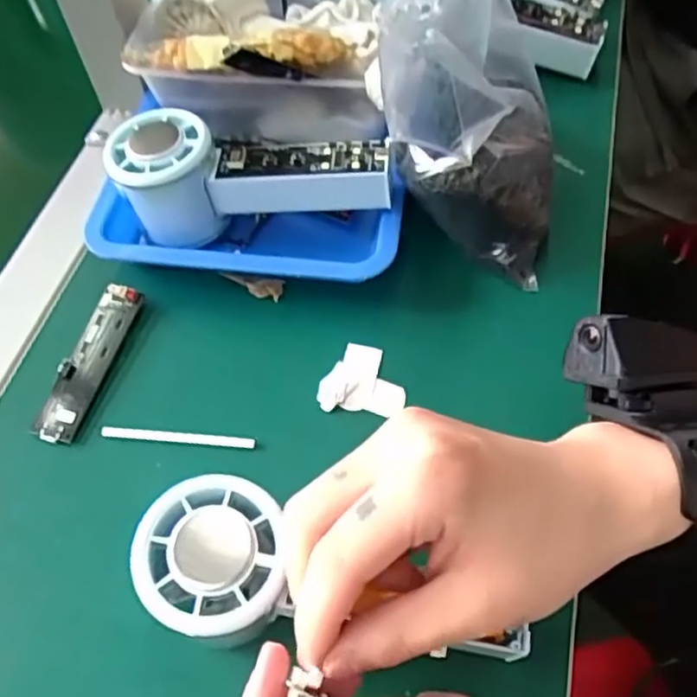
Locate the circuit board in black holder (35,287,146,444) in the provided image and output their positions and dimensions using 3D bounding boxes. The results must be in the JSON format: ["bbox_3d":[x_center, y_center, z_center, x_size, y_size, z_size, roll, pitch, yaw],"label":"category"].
[{"bbox_3d":[-0.137,0.005,0.357,0.021,0.011,0.089,12,59,11],"label":"circuit board in black holder"}]

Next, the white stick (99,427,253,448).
[{"bbox_3d":[-0.085,0.044,0.336,0.076,0.004,0.006,2,58,5],"label":"white stick"}]

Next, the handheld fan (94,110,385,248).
[{"bbox_3d":[-0.052,-0.092,0.383,0.144,0.064,0.048,-2,58,3],"label":"handheld fan"}]

